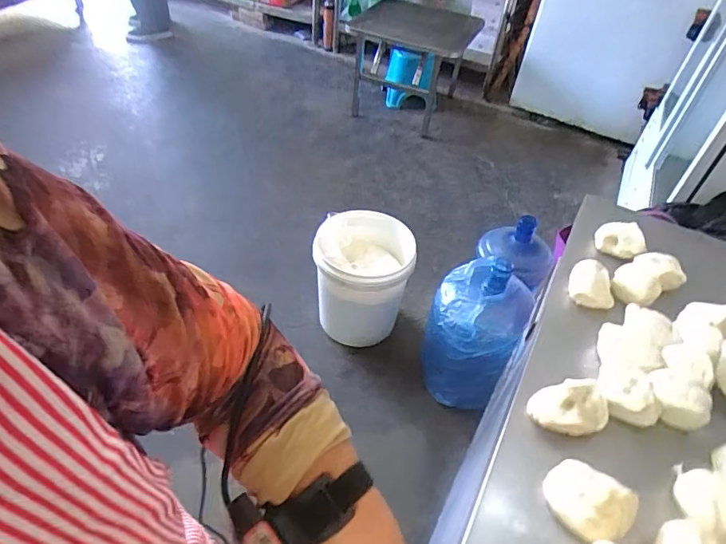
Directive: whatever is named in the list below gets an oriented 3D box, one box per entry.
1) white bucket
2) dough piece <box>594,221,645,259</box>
[{"bbox_3d":[-0.004,0.017,1.555,0.285,0.331,0.268,3,46,-3],"label":"white bucket"},{"bbox_3d":[0.437,-0.054,0.823,0.076,0.046,0.048,31,50,22],"label":"dough piece"}]

